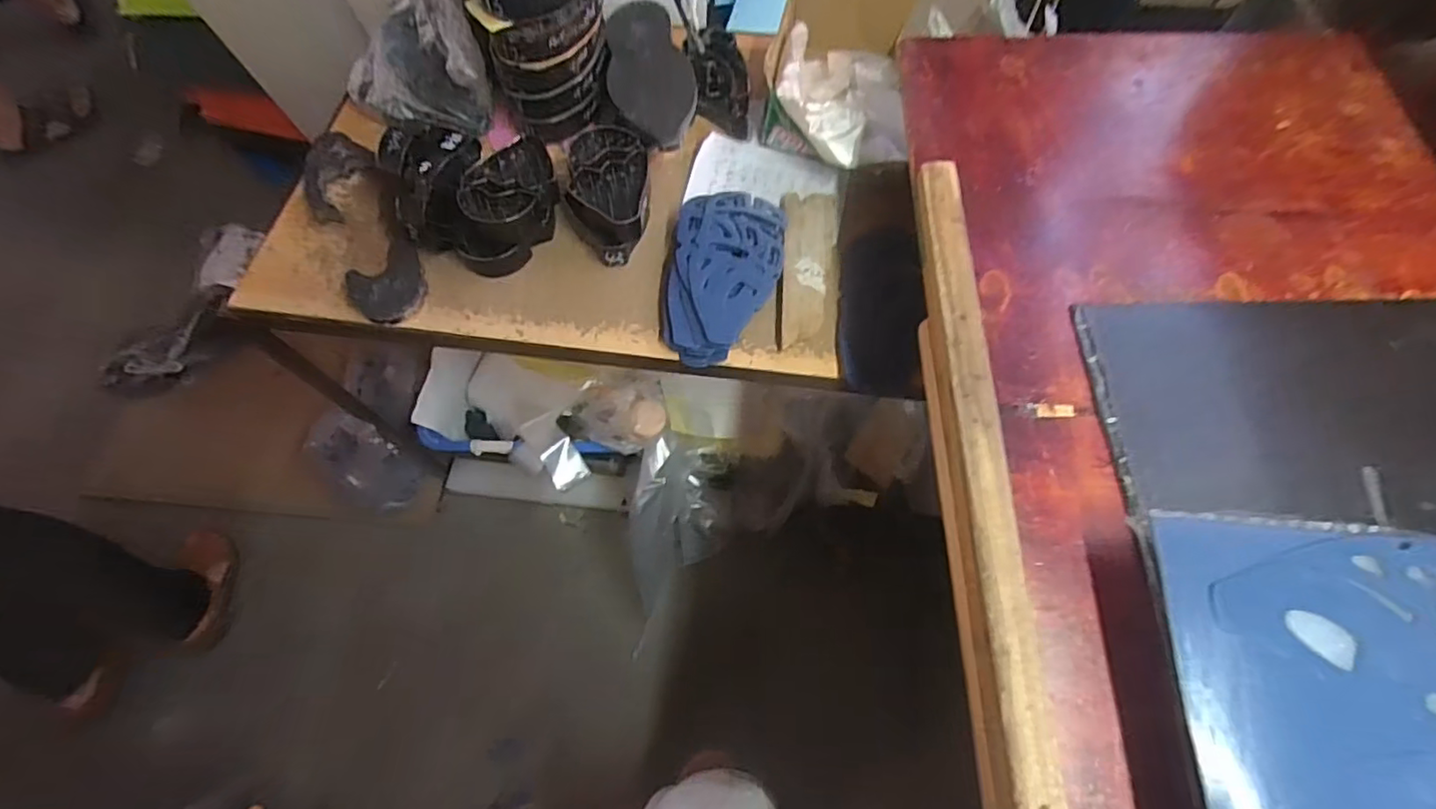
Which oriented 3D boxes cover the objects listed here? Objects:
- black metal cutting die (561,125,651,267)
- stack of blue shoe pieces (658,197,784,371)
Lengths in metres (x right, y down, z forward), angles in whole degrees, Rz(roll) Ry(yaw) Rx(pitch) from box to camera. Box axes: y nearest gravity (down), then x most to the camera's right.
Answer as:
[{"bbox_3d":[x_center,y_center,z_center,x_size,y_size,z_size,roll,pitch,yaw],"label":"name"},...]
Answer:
[{"bbox_3d":[-0.136,-0.263,0.777,0.109,0.069,0.168,-6,65,-2],"label":"black metal cutting die"},{"bbox_3d":[0.006,-0.158,0.739,0.128,0.037,0.233,10,65,6],"label":"stack of blue shoe pieces"}]

